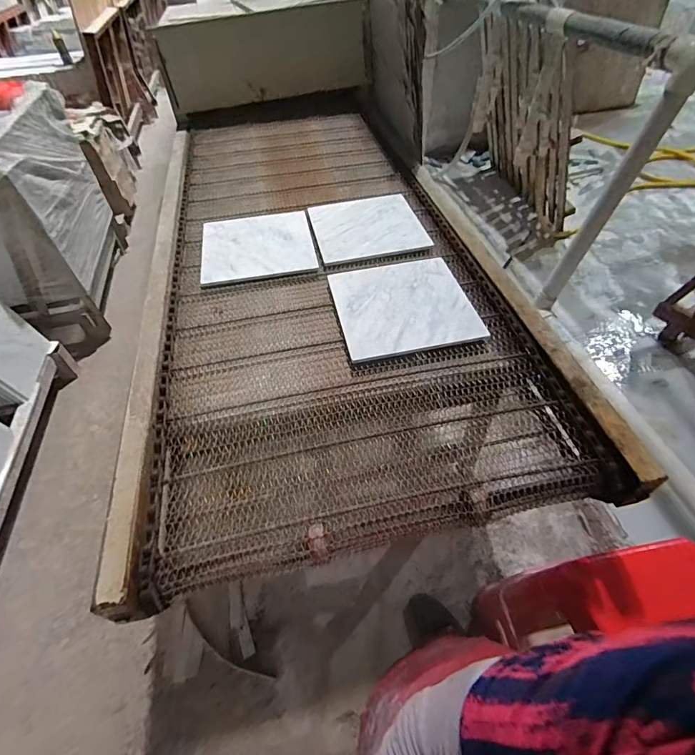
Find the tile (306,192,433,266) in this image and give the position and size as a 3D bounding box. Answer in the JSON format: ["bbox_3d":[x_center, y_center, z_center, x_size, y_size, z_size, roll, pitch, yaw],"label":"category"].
[{"bbox_3d":[0.055,-0.447,1.183,0.304,0.006,0.300,-12,51,-7],"label":"tile"}]

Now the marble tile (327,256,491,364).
[{"bbox_3d":[0.128,-0.173,0.949,0.301,0.012,0.304,-11,51,-5],"label":"marble tile"}]

